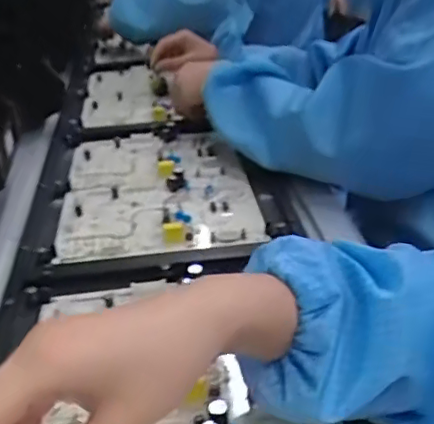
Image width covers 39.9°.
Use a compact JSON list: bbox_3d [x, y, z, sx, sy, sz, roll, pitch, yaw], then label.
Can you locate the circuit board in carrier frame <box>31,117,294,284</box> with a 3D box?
[{"bbox_3d":[-0.065,-0.034,0.669,0.238,0.021,0.351,-5,30,-4],"label":"circuit board in carrier frame"}]

